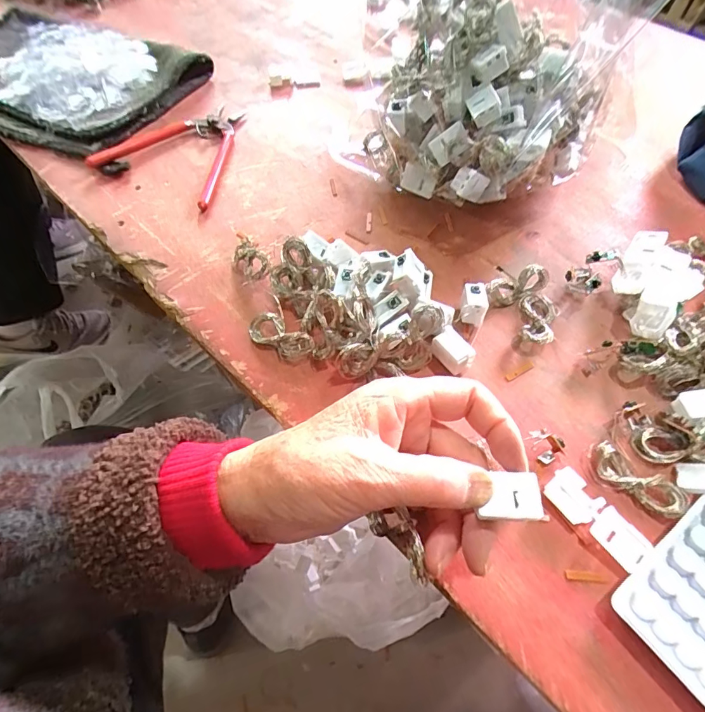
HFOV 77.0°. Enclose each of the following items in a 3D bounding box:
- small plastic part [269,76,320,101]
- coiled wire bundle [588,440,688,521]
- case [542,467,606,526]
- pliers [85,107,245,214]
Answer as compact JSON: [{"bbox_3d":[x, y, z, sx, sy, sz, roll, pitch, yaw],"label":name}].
[{"bbox_3d":[-0.066,-0.303,0.495,0.054,0.012,0.032,-16,59,-10],"label":"small plastic part"},{"bbox_3d":[0.156,0.069,0.246,0.051,0.008,0.019,38,65,21],"label":"coiled wire bundle"},{"bbox_3d":[0.120,0.076,0.241,0.019,0.010,0.026,-33,63,-19],"label":"case"},{"bbox_3d":[-0.150,-0.196,0.414,0.132,0.012,0.131,24,61,15],"label":"pliers"}]

